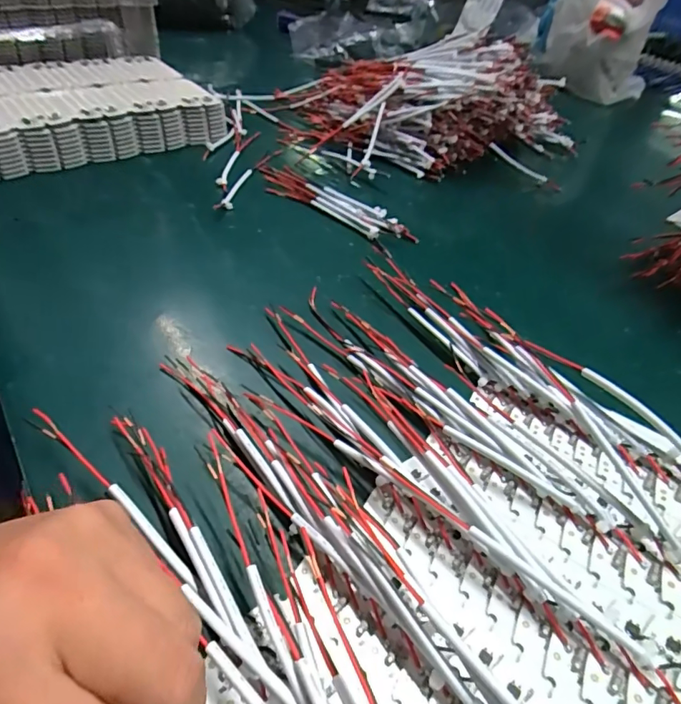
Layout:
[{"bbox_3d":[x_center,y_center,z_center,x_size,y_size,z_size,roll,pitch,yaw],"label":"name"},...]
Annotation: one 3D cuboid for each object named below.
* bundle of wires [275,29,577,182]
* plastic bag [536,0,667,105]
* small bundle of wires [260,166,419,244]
[{"bbox_3d":[0.100,-0.276,0.530,0.346,0.089,0.207,9,47,1],"label":"bundle of wires"},{"bbox_3d":[0.366,-0.462,0.689,0.158,0.180,0.142,23,49,14],"label":"plastic bag"},{"bbox_3d":[-0.009,-0.137,0.446,0.166,0.017,0.040,31,51,20],"label":"small bundle of wires"}]

